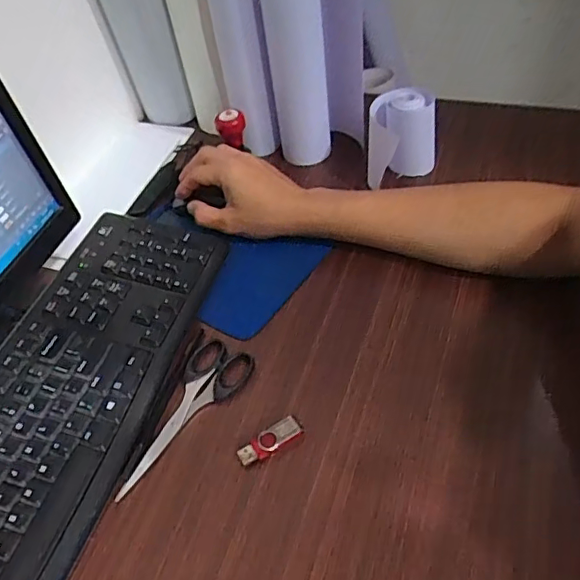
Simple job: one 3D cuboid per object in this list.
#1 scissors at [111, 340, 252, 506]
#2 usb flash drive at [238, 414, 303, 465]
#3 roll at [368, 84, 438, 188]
[{"bbox_3d":[-0.089,0.105,0.462,0.053,0.005,0.153,24,55,19],"label":"scissors"},{"bbox_3d":[-0.016,0.118,0.435,0.051,0.012,0.019,-29,56,-21],"label":"usb flash drive"},{"bbox_3d":[0.123,-0.159,0.610,0.074,0.098,0.069,-1,51,1],"label":"roll"}]

